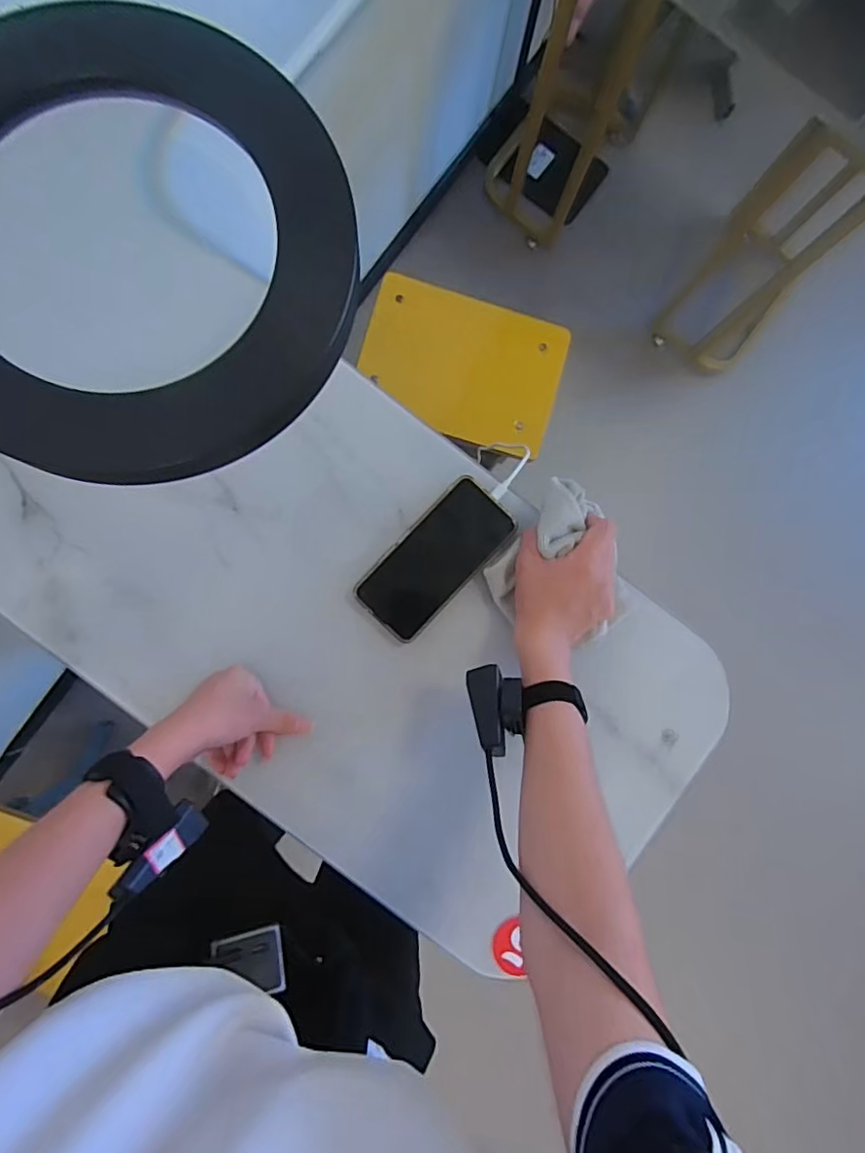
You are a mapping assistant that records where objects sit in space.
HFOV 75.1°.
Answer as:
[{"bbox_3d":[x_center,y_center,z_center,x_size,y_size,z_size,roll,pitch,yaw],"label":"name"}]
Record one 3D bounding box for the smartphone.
[{"bbox_3d":[0.004,-0.018,0.562,0.081,0.013,0.167,43,86,-5],"label":"smartphone"}]

